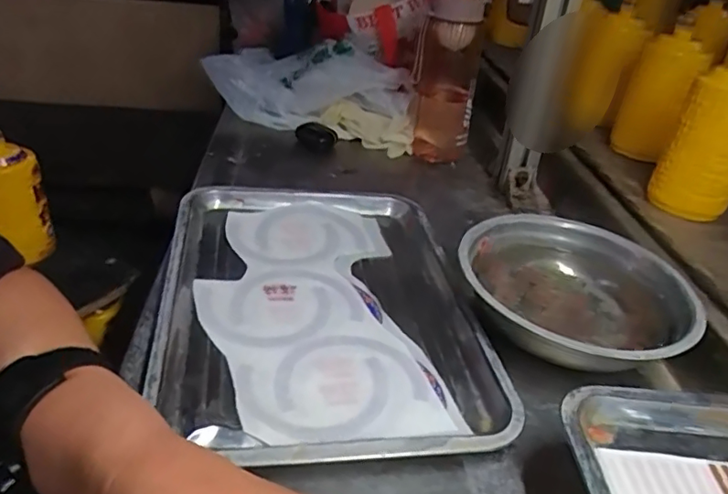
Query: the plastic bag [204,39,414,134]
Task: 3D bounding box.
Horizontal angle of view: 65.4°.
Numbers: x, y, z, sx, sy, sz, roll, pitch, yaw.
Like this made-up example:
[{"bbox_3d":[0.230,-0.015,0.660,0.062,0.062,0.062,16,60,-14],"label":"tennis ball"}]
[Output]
[{"bbox_3d":[-0.082,-0.246,0.838,0.302,0.115,0.147,6,32,5],"label":"plastic bag"}]

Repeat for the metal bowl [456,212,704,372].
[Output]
[{"bbox_3d":[0.186,0.035,0.505,0.197,0.050,0.200,2,32,-1],"label":"metal bowl"}]

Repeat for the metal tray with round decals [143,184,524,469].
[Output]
[{"bbox_3d":[-0.039,0.033,0.497,0.250,0.024,0.347,-3,33,-9],"label":"metal tray with round decals"}]

